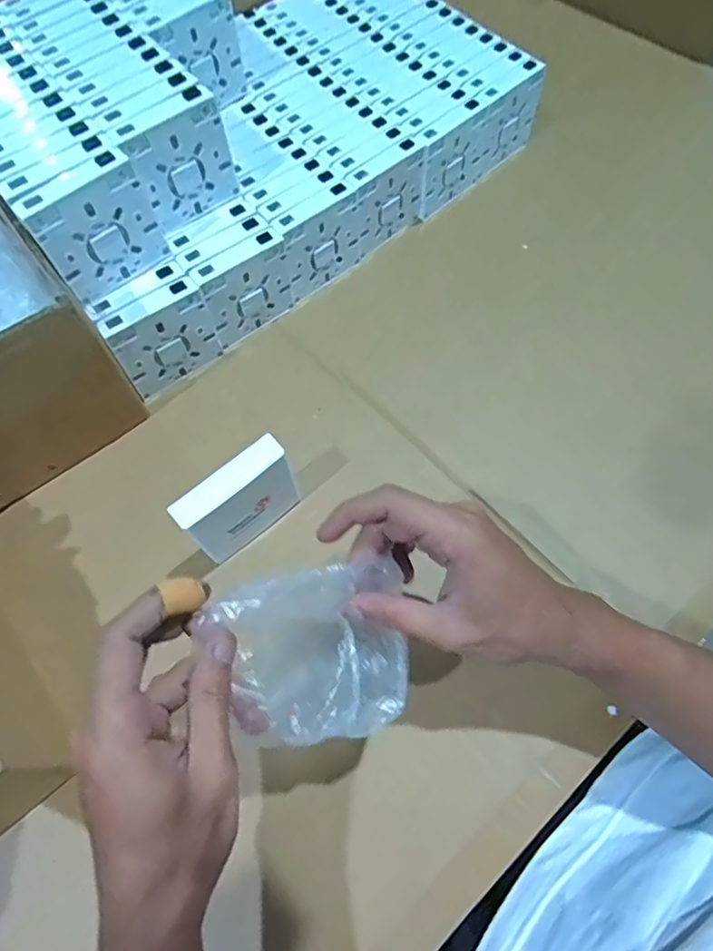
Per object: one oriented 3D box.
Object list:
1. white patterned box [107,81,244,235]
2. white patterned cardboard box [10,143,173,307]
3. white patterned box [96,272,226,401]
[{"bbox_3d":[-0.143,-0.254,0.459,0.086,0.090,0.024,-40,70,-16],"label":"white patterned box"},{"bbox_3d":[-0.196,-0.185,0.427,0.084,0.089,0.022,-41,70,-16],"label":"white patterned cardboard box"},{"bbox_3d":[-0.166,-0.119,0.489,0.085,0.083,0.024,-38,69,-15],"label":"white patterned box"}]

